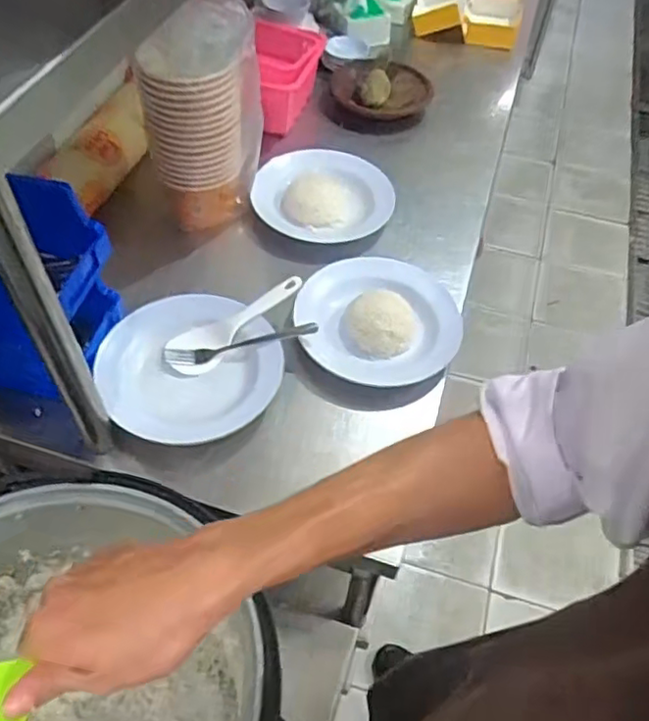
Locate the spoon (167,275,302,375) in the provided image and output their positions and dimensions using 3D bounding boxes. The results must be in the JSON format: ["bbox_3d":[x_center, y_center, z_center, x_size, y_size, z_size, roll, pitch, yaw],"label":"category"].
[{"bbox_3d":[-0.113,-0.048,0.827,0.196,0.022,0.057,-35,61,-12],"label":"spoon"}]

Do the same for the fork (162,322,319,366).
[{"bbox_3d":[-0.107,-0.021,0.816,0.197,0.030,0.022,-9,52,-9],"label":"fork"}]

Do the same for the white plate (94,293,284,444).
[{"bbox_3d":[-0.165,0.007,0.792,0.212,0.033,0.212,6,58,-10],"label":"white plate"}]

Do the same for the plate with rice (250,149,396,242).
[{"bbox_3d":[0.008,-0.270,1.011,0.194,0.047,0.211,1,52,-1],"label":"plate with rice"}]

